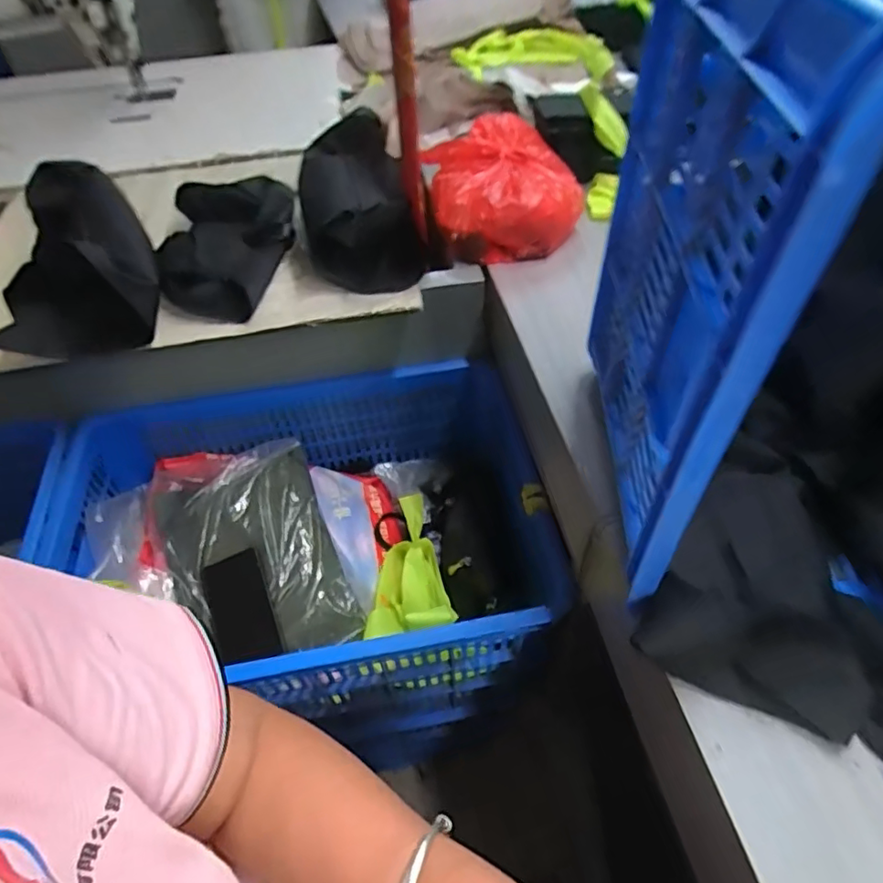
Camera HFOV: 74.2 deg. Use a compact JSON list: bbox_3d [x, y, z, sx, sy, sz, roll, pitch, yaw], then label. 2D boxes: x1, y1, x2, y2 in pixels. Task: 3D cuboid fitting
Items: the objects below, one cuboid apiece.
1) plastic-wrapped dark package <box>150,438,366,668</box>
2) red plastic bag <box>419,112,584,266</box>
[{"bbox_3d":[-0.267,0.148,0.810,0.225,0.057,0.307,-23,70,-6],"label":"plastic-wrapped dark package"},{"bbox_3d":[0.088,-0.350,0.812,0.198,0.102,0.180,-10,51,-5],"label":"red plastic bag"}]

